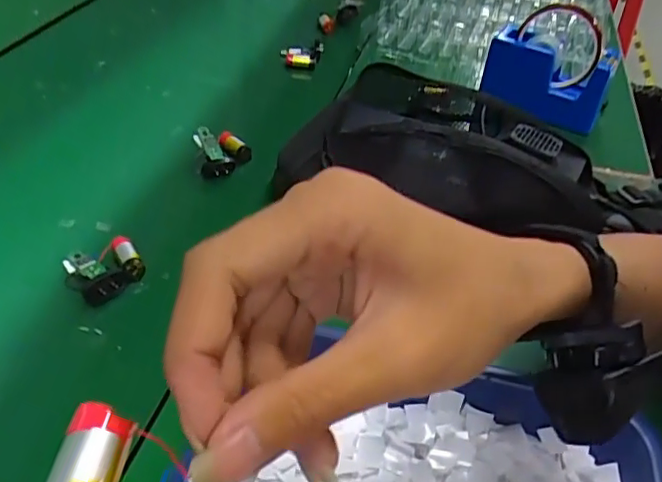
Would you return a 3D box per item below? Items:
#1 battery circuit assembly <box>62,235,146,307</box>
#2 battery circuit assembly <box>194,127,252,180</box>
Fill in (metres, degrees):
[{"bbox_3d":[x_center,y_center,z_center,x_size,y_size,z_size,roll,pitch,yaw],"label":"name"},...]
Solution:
[{"bbox_3d":[-0.169,0.023,0.423,0.052,0.021,0.051,5,44,-5],"label":"battery circuit assembly"},{"bbox_3d":[-0.103,-0.087,0.540,0.049,0.032,0.054,-9,47,-18],"label":"battery circuit assembly"}]

